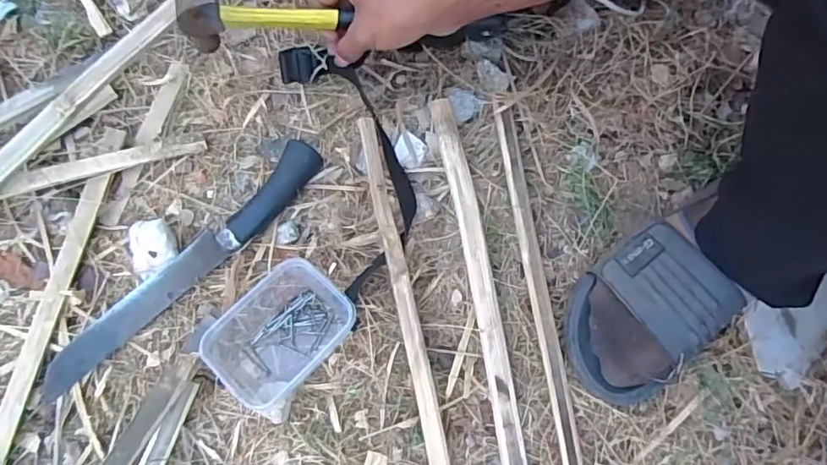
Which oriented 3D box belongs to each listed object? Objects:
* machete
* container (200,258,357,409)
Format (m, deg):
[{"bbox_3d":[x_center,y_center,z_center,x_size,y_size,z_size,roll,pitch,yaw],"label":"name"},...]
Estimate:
[{"bbox_3d":[-0.193,0.029,0.457,0.042,0.019,0.291,42,80,8],"label":"machete"},{"bbox_3d":[-0.107,0.078,0.425,0.109,0.051,0.083,-44,81,-9],"label":"container"}]

